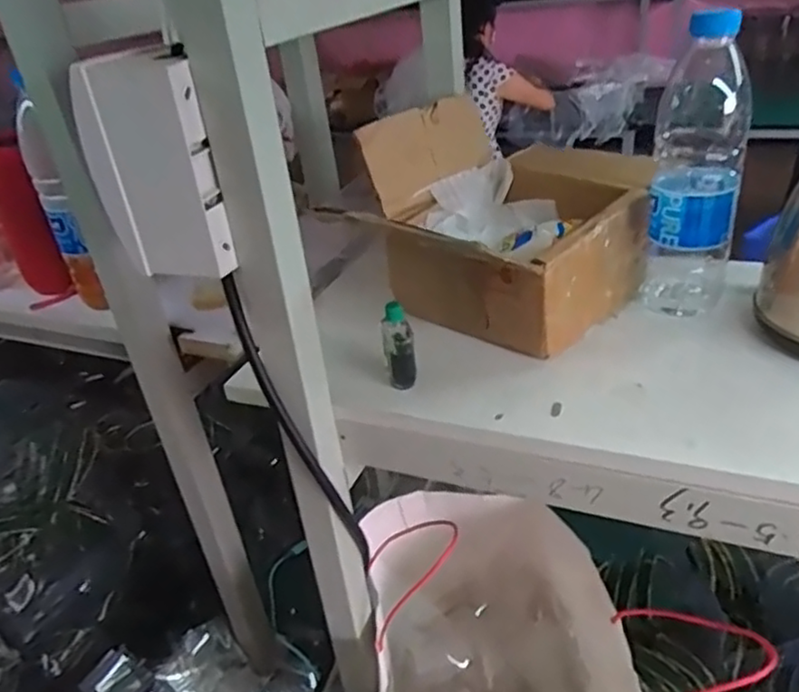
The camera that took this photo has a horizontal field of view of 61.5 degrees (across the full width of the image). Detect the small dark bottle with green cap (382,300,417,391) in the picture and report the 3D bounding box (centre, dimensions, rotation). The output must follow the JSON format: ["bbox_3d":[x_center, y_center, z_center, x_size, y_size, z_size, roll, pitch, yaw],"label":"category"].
[{"bbox_3d":[0.000,0.004,0.498,0.021,0.069,0.023,-9,31,-3],"label":"small dark bottle with green cap"}]

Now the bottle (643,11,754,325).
[{"bbox_3d":[0.227,-0.126,0.519,0.065,0.220,0.060,7,34,23],"label":"bottle"}]

